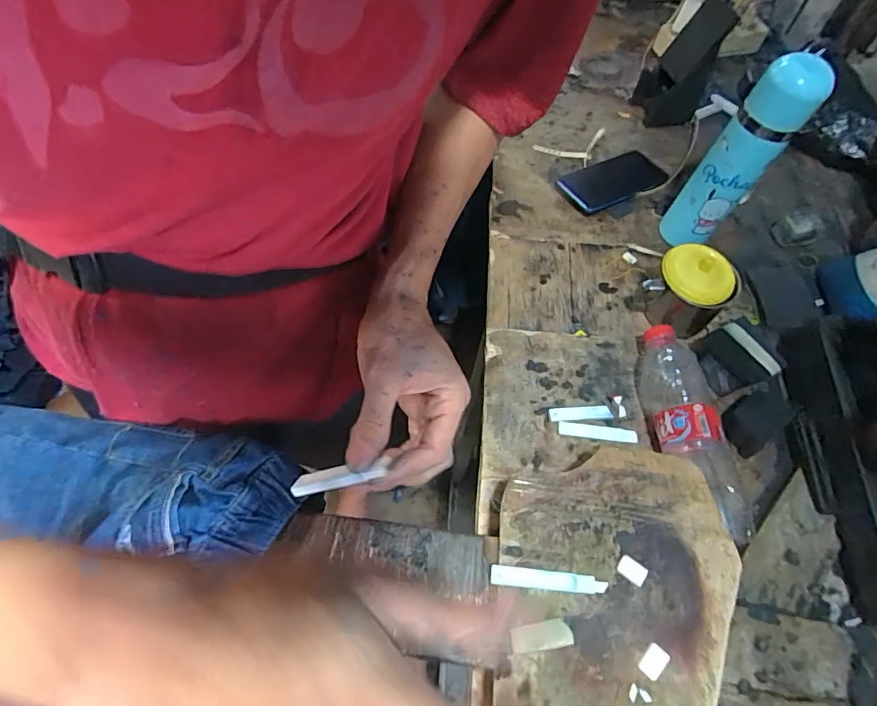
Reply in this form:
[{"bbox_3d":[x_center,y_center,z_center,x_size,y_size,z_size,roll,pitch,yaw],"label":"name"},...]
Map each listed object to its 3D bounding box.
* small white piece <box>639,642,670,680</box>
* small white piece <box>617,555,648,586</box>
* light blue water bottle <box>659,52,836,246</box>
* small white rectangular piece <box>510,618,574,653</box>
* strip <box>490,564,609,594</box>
[{"bbox_3d":[0.163,0.233,0.371,0.017,0.005,0.022,38,66,16],"label":"small white piece"},{"bbox_3d":[0.157,0.177,0.399,0.021,0.005,0.016,36,66,16],"label":"small white piece"},{"bbox_3d":[0.323,-0.206,0.543,0.067,0.216,0.072,33,65,14],"label":"light blue water bottle"},{"bbox_3d":[0.080,0.221,0.383,0.047,0.004,0.019,-10,65,0],"label":"small white rectangular piece"},{"bbox_3d":[0.088,0.183,0.395,0.091,0.004,0.015,4,75,6],"label":"strip"}]

